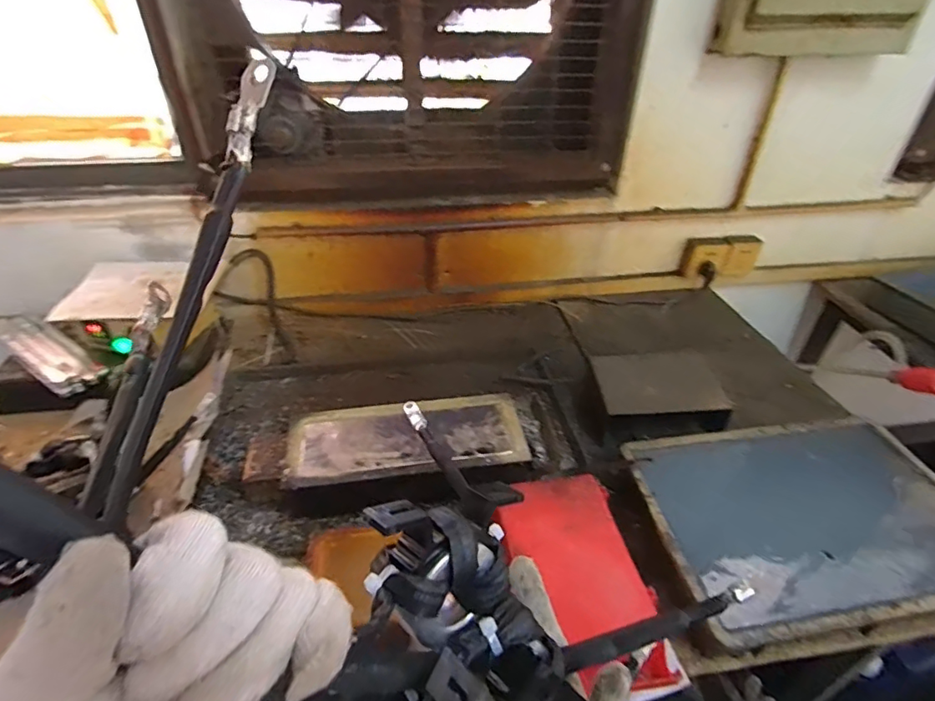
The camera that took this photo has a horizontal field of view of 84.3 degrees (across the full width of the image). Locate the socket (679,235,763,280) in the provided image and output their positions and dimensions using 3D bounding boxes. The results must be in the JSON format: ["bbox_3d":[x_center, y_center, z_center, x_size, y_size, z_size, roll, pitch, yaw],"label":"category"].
[{"bbox_3d":[0.607,-0.220,1.235,0.187,0.091,0.042,-2,38,-5],"label":"socket"}]

